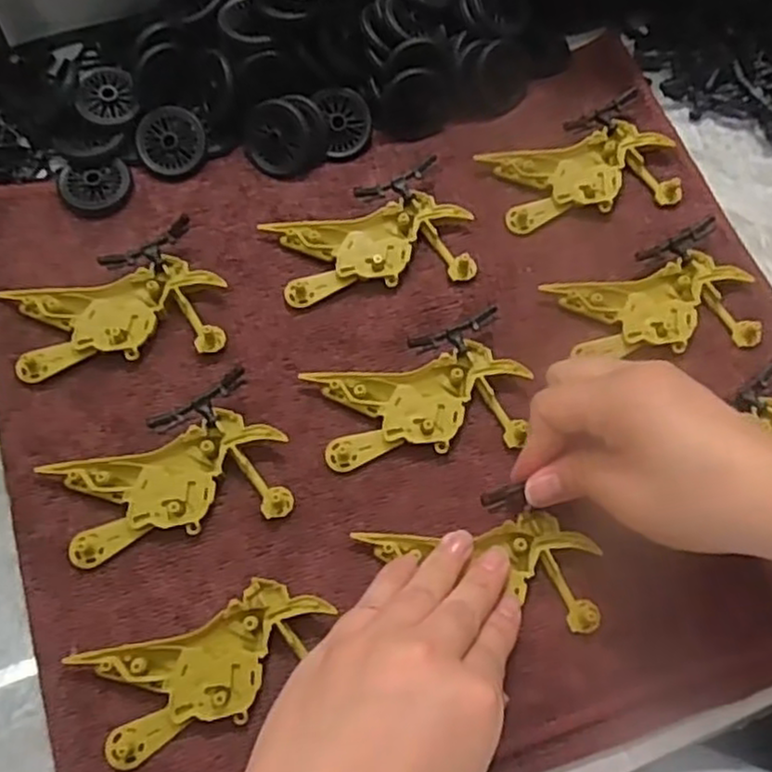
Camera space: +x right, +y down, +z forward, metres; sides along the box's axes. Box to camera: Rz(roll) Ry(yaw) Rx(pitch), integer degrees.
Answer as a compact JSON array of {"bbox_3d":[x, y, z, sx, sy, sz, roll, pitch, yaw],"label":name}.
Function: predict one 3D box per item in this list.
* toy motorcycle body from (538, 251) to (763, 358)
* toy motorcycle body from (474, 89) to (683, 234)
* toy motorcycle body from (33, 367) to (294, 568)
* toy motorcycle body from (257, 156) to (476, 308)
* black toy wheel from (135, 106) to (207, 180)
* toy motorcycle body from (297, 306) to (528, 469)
[{"bbox_3d":[0.137,-0.040,0.370,0.100,0.010,0.047,-6,69,-5],"label":"toy motorcycle body"},{"bbox_3d":[0.109,-0.115,0.395,0.100,0.012,0.065,-25,72,-11],"label":"toy motorcycle body"},{"bbox_3d":[-0.095,0.045,0.325,0.098,0.014,0.065,-28,72,-12],"label":"toy motorcycle body"},{"bbox_3d":[-0.008,-0.077,0.376,0.097,0.012,0.064,-13,70,-7],"label":"toy motorcycle body"},{"bbox_3d":[-0.116,-0.131,0.389,0.035,0.004,0.040,7,85,-7],"label":"black toy wheel"},{"bbox_3d":[0.018,0.007,0.344,0.098,0.014,0.059,-18,71,-9],"label":"toy motorcycle body"}]

